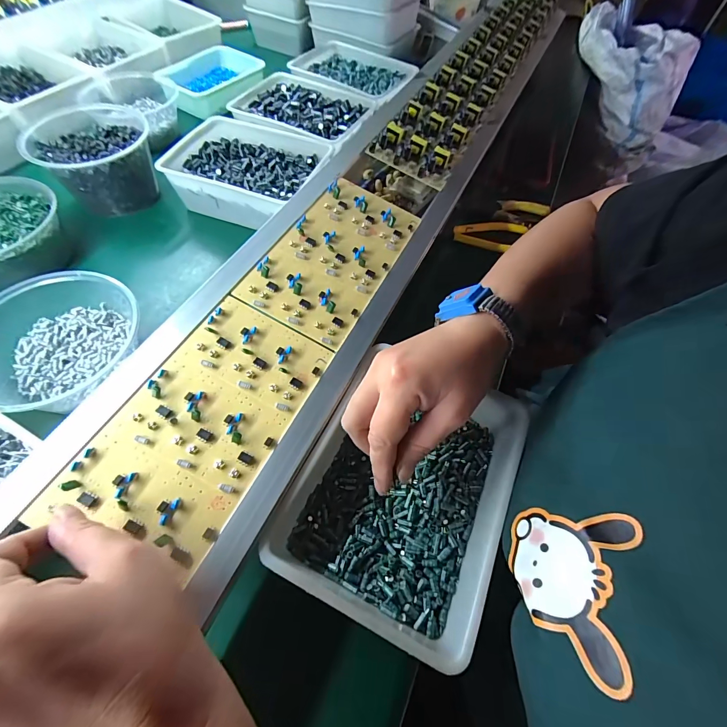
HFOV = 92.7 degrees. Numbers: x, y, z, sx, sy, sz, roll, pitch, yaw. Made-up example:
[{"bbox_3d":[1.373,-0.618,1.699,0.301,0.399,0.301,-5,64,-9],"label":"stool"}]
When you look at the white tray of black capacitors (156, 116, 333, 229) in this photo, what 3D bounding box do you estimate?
[{"bbox_3d":[-0.163,-0.266,0.490,0.207,0.060,0.157,18,60,8],"label":"white tray of black capacitors"}]

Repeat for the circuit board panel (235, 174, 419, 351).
[{"bbox_3d":[-0.029,-0.116,0.351,0.113,0.015,0.198,24,61,11],"label":"circuit board panel"}]

